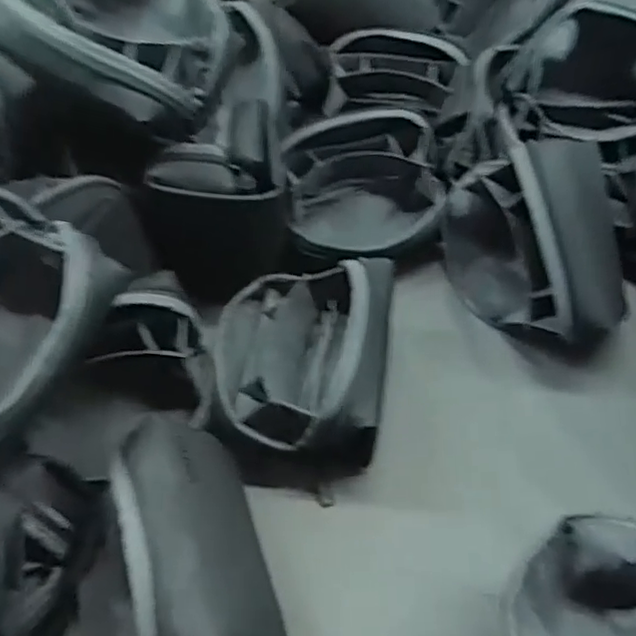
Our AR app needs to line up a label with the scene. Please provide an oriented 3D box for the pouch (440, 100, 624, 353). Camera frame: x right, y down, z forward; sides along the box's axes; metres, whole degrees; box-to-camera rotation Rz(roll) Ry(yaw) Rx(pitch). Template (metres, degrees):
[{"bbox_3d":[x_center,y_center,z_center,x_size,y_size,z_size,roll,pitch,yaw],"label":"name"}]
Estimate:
[{"bbox_3d":[0.202,-0.066,0.564,0.118,0.154,0.182,-17,53,-8],"label":"pouch"}]

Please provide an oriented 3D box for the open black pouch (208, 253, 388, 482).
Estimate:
[{"bbox_3d":[-0.015,0.036,0.535,0.138,0.117,0.179,4,53,8],"label":"open black pouch"}]

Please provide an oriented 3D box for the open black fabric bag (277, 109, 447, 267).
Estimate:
[{"bbox_3d":[0.049,-0.124,0.647,0.157,0.087,0.143,-9,53,-1],"label":"open black fabric bag"}]

